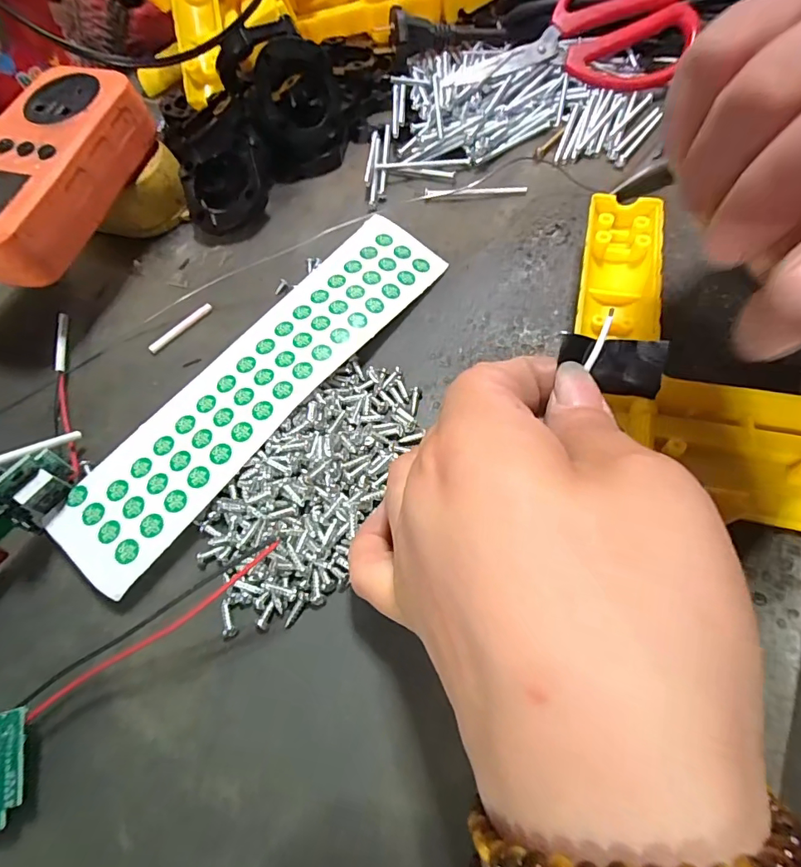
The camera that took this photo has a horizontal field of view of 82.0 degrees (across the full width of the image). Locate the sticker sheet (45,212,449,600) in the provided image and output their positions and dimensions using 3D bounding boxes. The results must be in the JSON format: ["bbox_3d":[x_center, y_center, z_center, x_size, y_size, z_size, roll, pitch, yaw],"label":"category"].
[{"bbox_3d":[-0.061,-0.028,0.220,0.052,0.010,0.219,33,71,22],"label":"sticker sheet"}]

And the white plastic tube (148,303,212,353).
[{"bbox_3d":[-0.122,-0.059,0.255,0.040,0.004,0.005,-42,66,-15],"label":"white plastic tube"}]

